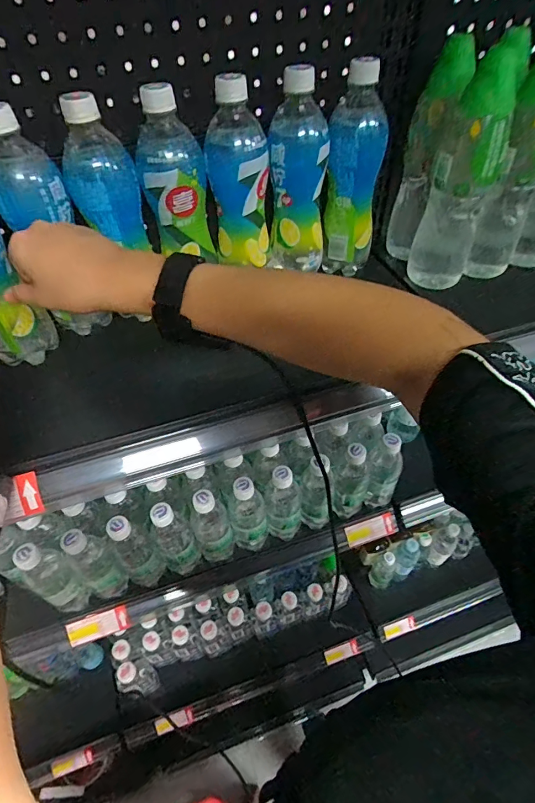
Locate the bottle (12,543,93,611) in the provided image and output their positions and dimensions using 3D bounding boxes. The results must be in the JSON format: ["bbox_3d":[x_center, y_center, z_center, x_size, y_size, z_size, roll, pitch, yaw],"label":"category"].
[{"bbox_3d":[-0.312,0.262,0.597,0.060,0.172,0.054,25,54,24],"label":"bottle"}]

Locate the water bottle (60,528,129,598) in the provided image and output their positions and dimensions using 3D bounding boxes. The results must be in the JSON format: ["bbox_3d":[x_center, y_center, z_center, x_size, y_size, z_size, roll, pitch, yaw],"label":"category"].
[{"bbox_3d":[-0.253,0.250,0.610,0.046,0.180,0.059,29,56,27],"label":"water bottle"}]

